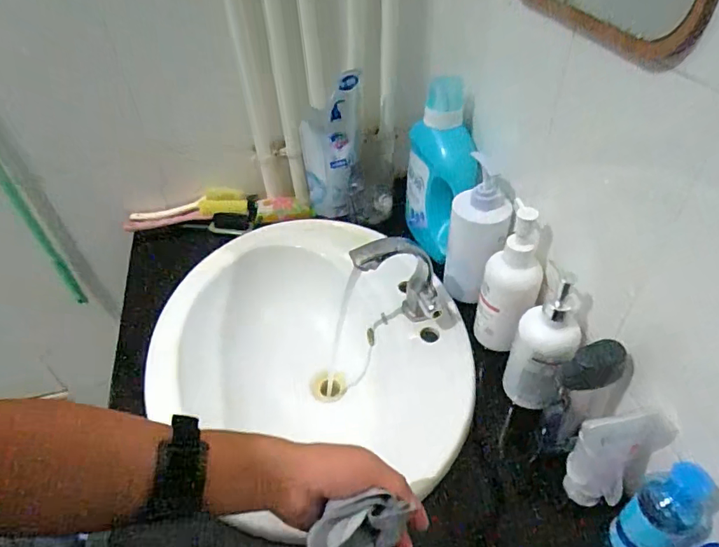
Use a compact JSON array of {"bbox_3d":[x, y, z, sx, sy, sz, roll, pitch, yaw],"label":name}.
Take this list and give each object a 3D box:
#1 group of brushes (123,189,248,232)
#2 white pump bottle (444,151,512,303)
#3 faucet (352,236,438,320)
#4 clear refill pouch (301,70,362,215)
[{"bbox_3d":[-0.340,-0.127,0.963,0.237,0.028,0.077,-6,43,-4],"label":"group of brushes"},{"bbox_3d":[0.169,-0.049,0.714,0.092,0.196,0.072,29,52,29],"label":"white pump bottle"},{"bbox_3d":[0.049,0.019,0.677,0.112,0.144,0.049,-2,43,1],"label":"faucet"},{"bbox_3d":[-0.050,-0.230,0.883,0.109,0.227,0.078,-2,43,0],"label":"clear refill pouch"}]

